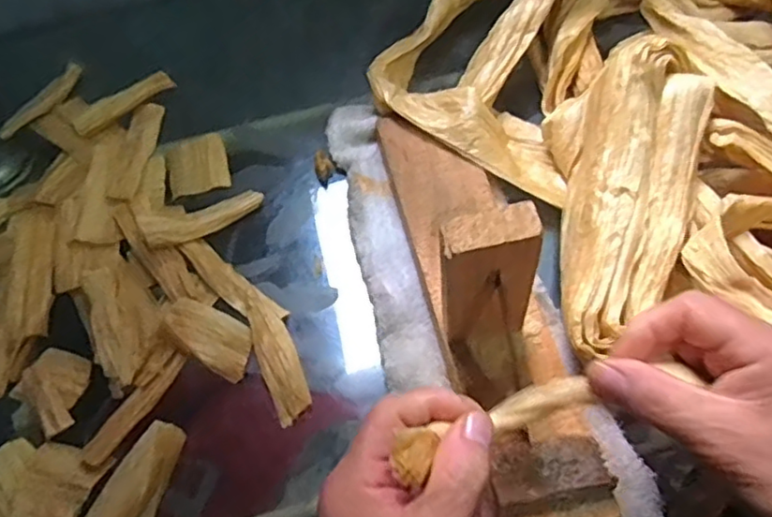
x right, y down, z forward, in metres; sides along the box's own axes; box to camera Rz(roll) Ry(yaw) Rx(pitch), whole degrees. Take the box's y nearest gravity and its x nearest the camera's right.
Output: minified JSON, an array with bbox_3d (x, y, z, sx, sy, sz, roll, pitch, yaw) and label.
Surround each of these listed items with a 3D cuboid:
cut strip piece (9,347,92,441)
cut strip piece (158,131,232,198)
[{"bbox_3d":[-0.192,0.075,0.364,0.042,0.008,0.045,16,62,11],"label":"cut strip piece"},{"bbox_3d":[-0.133,-0.067,0.447,0.042,0.004,0.051,-17,61,-8],"label":"cut strip piece"}]

